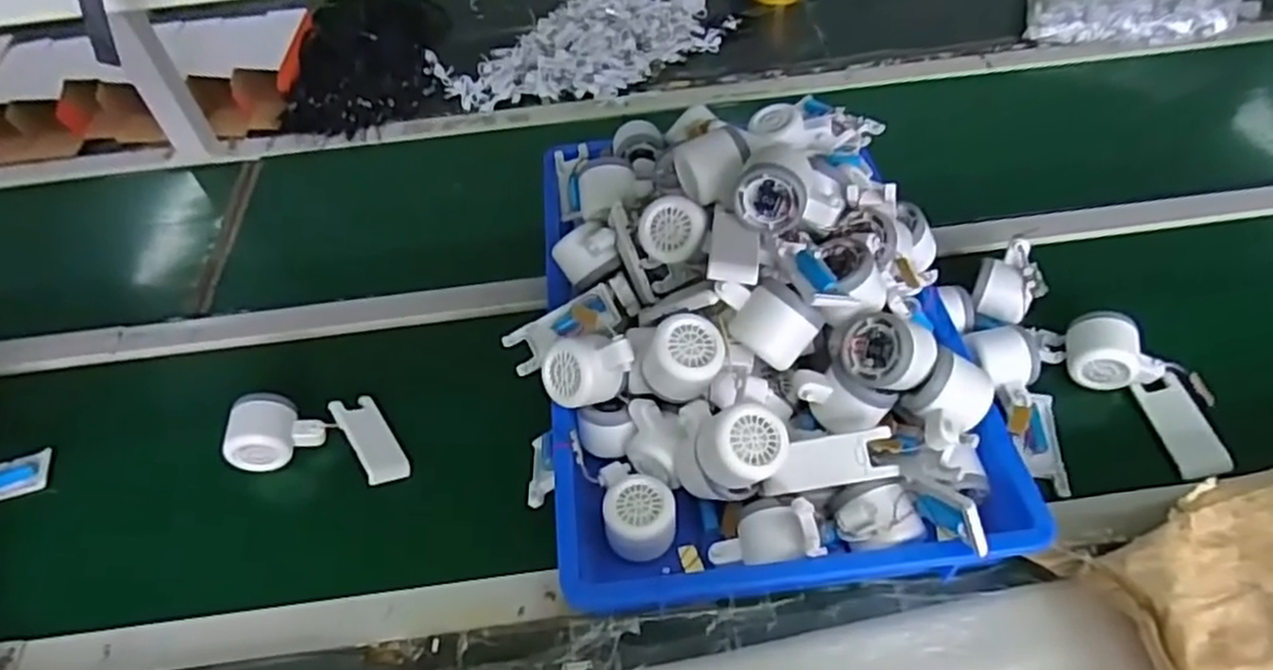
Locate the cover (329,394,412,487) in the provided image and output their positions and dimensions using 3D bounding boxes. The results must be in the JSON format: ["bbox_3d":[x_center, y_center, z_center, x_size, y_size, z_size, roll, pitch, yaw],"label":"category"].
[{"bbox_3d":[-0.254,0.099,0.698,0.043,0.021,0.100,-10,41,-41],"label":"cover"}]

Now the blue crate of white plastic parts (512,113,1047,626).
[{"bbox_3d":[0.111,-0.045,0.664,0.414,0.194,0.508,-5,50,0],"label":"blue crate of white plastic parts"}]

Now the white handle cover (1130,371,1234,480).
[{"bbox_3d":[0.483,0.081,0.652,0.038,0.006,0.097,-25,49,24],"label":"white handle cover"}]

